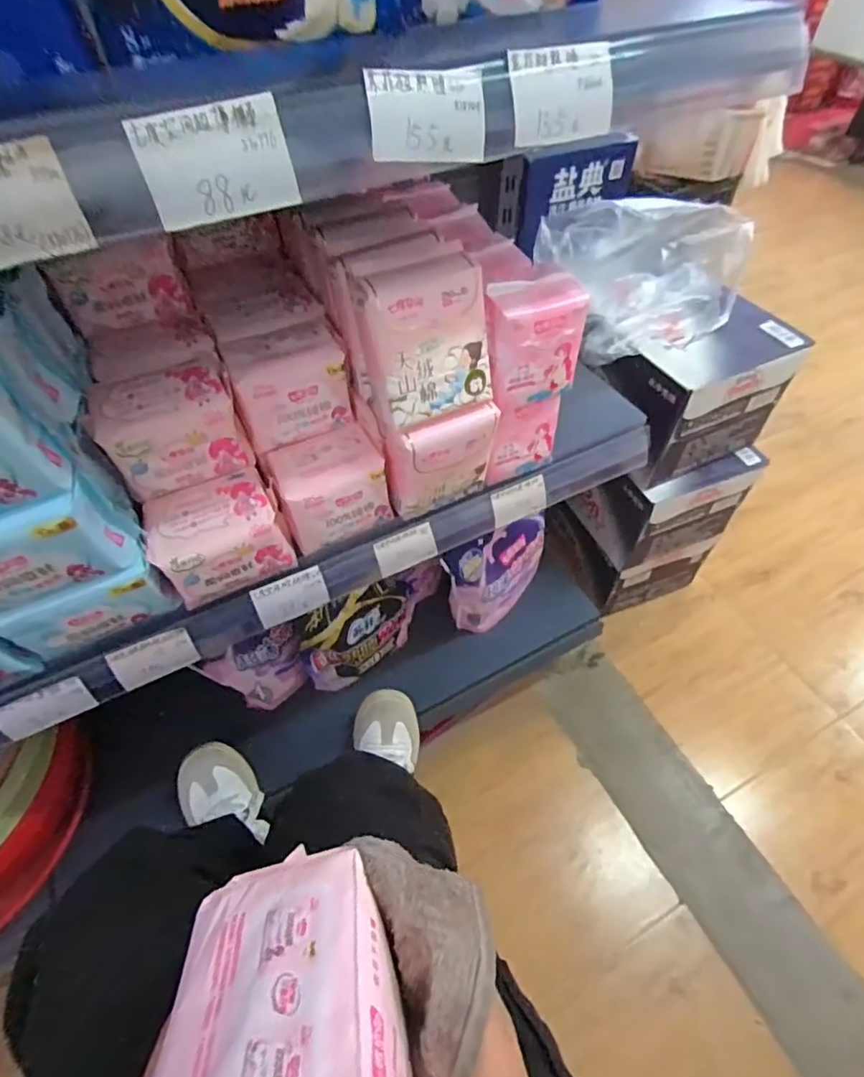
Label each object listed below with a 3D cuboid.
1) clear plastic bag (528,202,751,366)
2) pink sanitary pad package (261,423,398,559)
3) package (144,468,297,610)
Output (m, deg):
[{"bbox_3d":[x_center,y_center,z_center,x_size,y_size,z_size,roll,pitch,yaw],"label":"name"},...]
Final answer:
[{"bbox_3d":[0.302,-0.377,0.753,0.274,0.138,0.189,-22,55,-16],"label":"clear plastic bag"},{"bbox_3d":[-0.099,-0.051,0.526,0.099,0.070,0.073,-24,55,-17],"label":"pink sanitary pad package"},{"bbox_3d":[-0.189,0.000,0.487,0.102,0.074,0.065,-22,55,-16],"label":"package"}]

